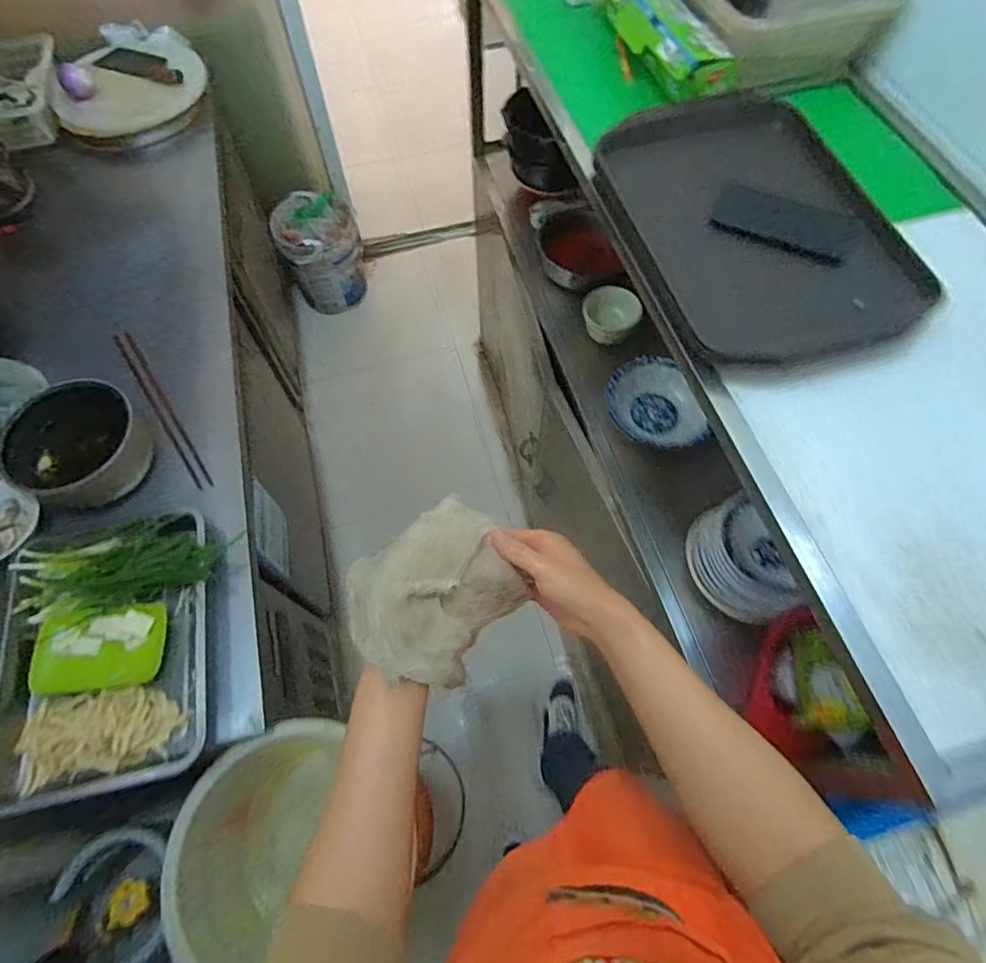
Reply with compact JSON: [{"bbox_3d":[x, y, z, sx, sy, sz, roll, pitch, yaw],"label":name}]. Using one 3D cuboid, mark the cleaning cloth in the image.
[{"bbox_3d":[-0.046,0.109,0.489,0.152,0.033,0.143,-35,96,-24],"label":"cleaning cloth"}]

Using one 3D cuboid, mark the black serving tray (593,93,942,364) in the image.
[{"bbox_3d":[0.321,-0.337,0.683,0.297,0.033,0.400,-12,68,-6],"label":"black serving tray"}]

